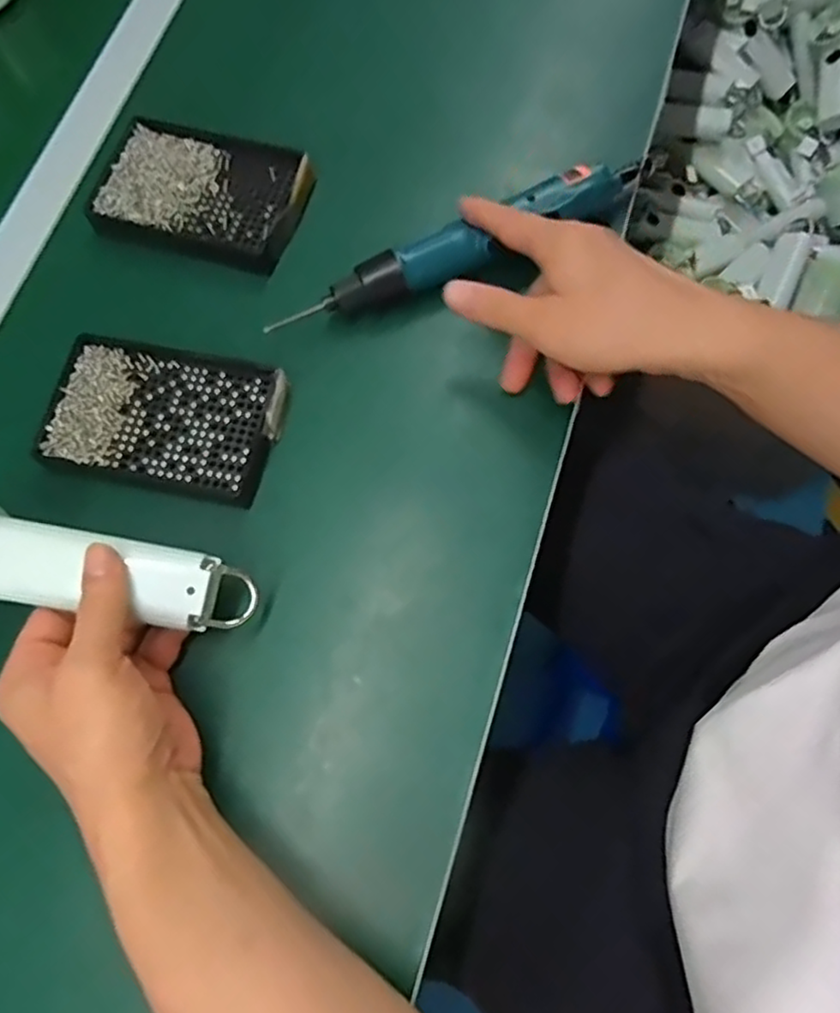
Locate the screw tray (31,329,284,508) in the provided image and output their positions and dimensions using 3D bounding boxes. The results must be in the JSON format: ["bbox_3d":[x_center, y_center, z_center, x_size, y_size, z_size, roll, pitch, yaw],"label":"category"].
[{"bbox_3d":[-0.160,-0.056,0.419,0.140,0.020,0.088,12,73,7],"label":"screw tray"}]

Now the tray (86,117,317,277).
[{"bbox_3d":[-0.153,-0.222,0.472,0.144,0.023,0.096,21,76,6],"label":"tray"}]

